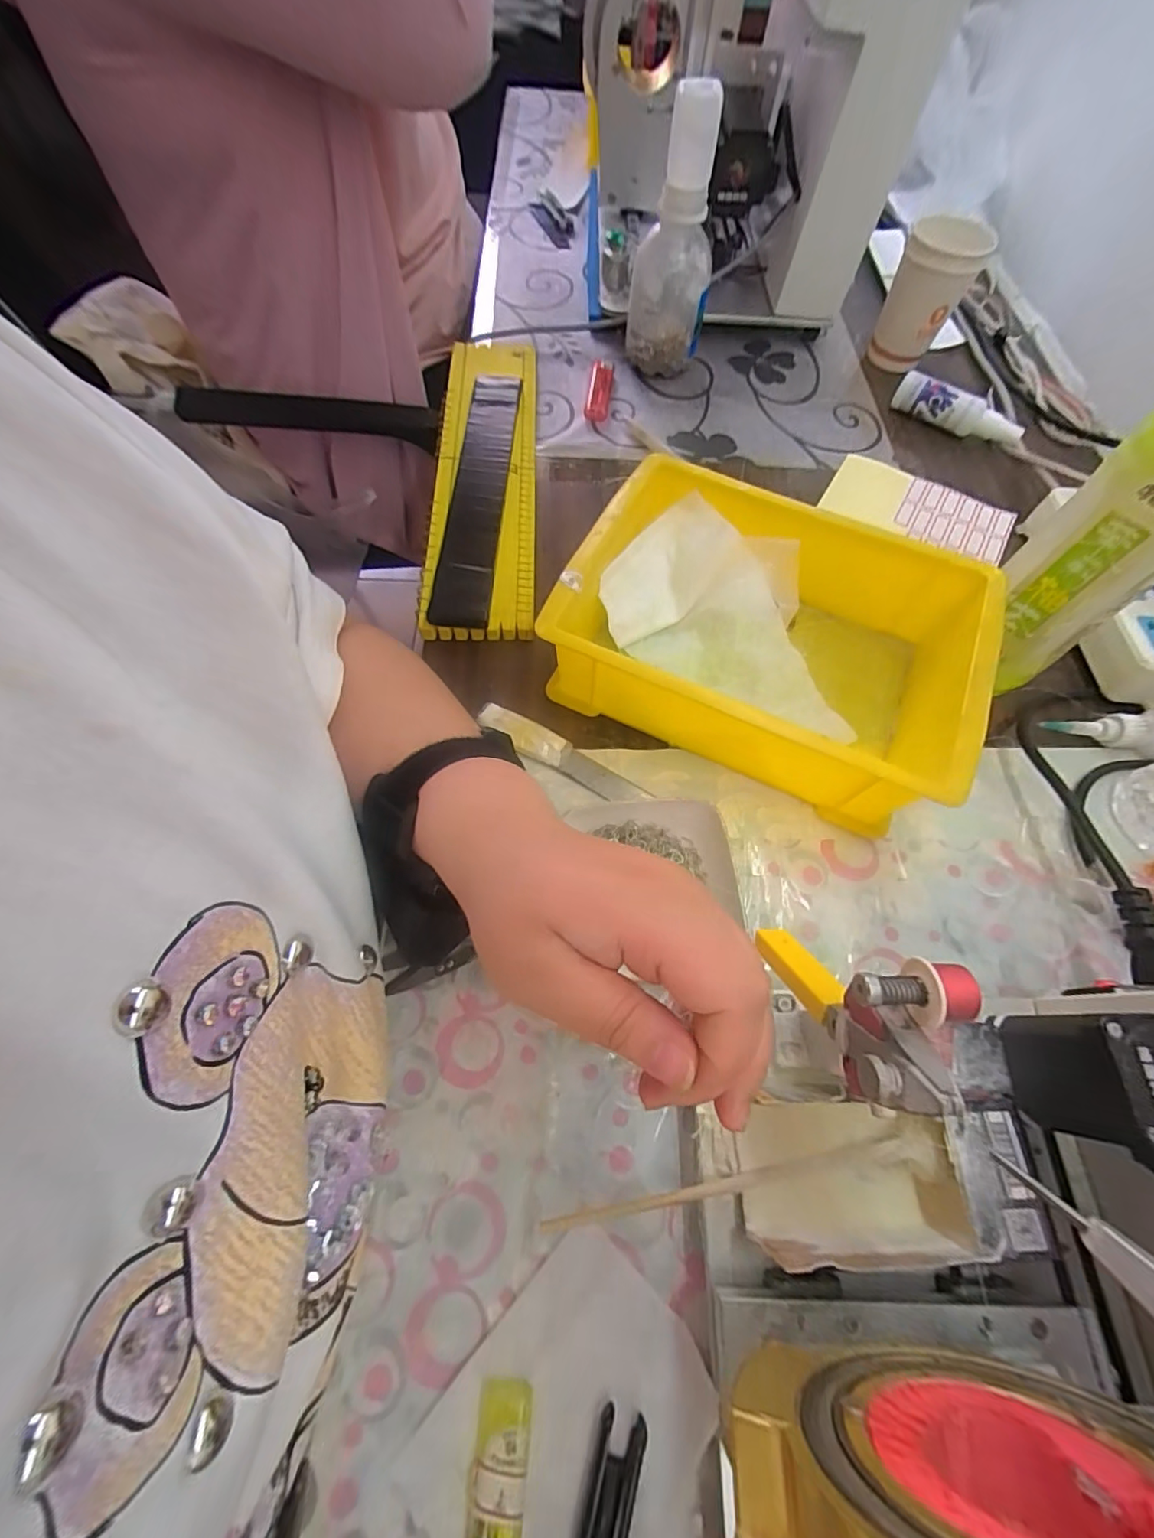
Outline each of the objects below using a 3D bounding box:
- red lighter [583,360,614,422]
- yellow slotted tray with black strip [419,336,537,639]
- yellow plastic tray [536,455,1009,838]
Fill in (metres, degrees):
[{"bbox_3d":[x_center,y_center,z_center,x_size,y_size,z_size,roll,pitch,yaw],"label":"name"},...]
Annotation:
[{"bbox_3d":[0.022,-0.358,0.508,0.021,0.010,0.087,7,65,1],"label":"red lighter"},{"bbox_3d":[-0.077,-0.248,0.446,0.081,0.022,0.333,-1,65,-2],"label":"yellow slotted tray with black strip"},{"bbox_3d":[0.117,-0.083,0.346,0.236,0.073,0.169,24,67,9],"label":"yellow plastic tray"}]

